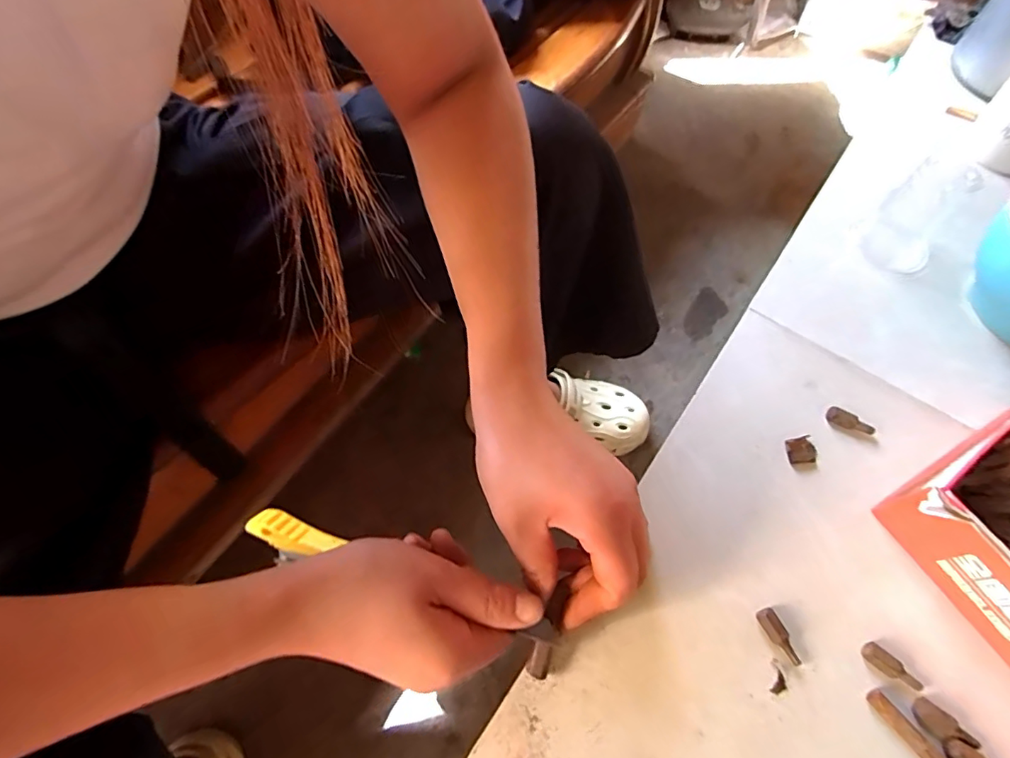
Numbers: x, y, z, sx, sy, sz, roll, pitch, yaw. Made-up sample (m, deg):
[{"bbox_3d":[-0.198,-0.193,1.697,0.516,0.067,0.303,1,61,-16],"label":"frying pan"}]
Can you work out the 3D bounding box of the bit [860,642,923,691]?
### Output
[{"bbox_3d":[0.207,0.154,0.279,0.031,0.006,0.011,42,67,17],"label":"bit"}]

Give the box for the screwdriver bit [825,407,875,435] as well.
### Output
[{"bbox_3d":[0.232,0.029,0.351,0.032,0.009,0.008,25,63,10],"label":"screwdriver bit"}]

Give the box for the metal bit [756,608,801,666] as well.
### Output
[{"bbox_3d":[0.149,0.140,0.284,0.009,0.008,0.030,-19,65,-14],"label":"metal bit"}]

